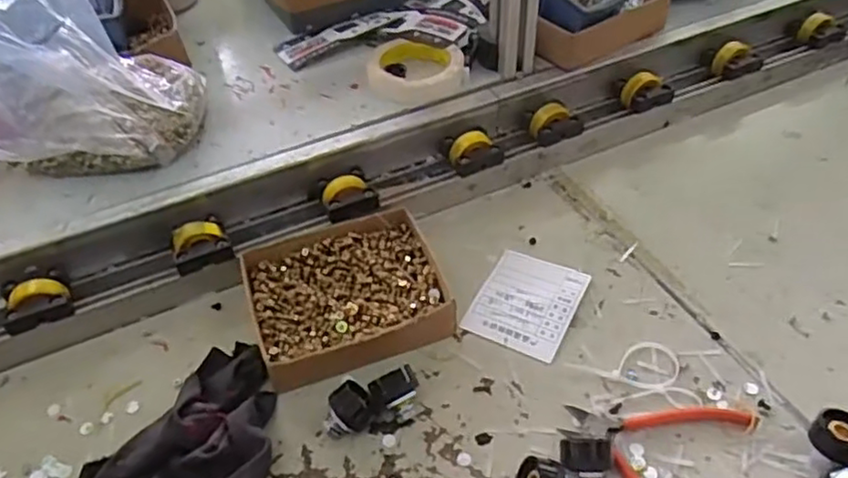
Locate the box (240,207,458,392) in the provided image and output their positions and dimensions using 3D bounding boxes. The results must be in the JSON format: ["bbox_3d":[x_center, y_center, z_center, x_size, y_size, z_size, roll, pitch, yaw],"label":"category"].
[{"bbox_3d":[-0.071,0.052,0.615,0.166,0.038,0.149,-15,47,-12],"label":"box"}]

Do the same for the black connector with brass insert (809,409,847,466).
[{"bbox_3d":[0.313,0.151,0.500,0.036,0.029,0.038,-1,46,1],"label":"black connector with brass insert"}]

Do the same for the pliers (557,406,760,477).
[{"bbox_3d":[0.173,0.161,0.510,0.137,0.011,0.122,20,50,21],"label":"pliers"}]

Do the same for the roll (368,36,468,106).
[{"bbox_3d":[-0.007,-0.194,0.753,0.111,0.022,0.111,1,46,4],"label":"roll"}]

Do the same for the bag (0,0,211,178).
[{"bbox_3d":[-0.340,-0.154,0.628,0.224,0.172,0.129,-14,47,-10],"label":"bag"}]

